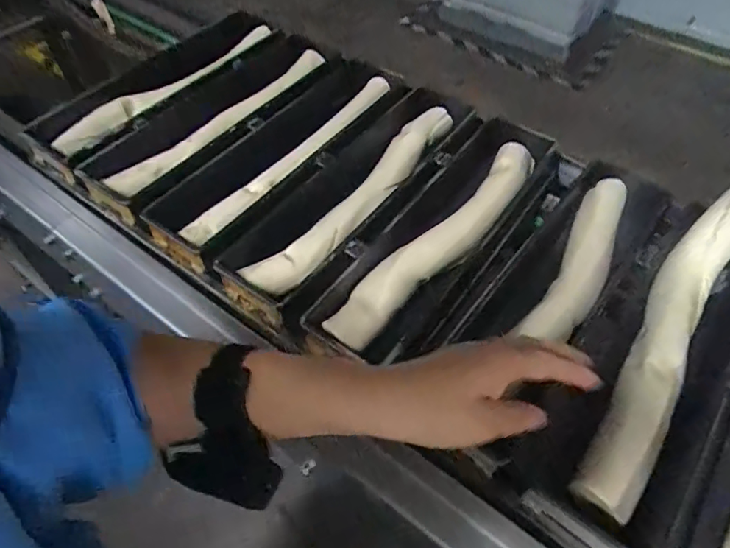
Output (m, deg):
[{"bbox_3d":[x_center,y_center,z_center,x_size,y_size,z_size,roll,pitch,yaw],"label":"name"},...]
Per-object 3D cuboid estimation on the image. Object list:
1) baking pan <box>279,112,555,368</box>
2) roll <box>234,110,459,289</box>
[{"bbox_3d":[0.080,-0.050,0.556,0.118,0.044,0.380,32,59,21],"label":"baking pan"},{"bbox_3d":[0.002,-0.096,0.586,0.061,0.030,0.343,31,58,20],"label":"roll"}]

